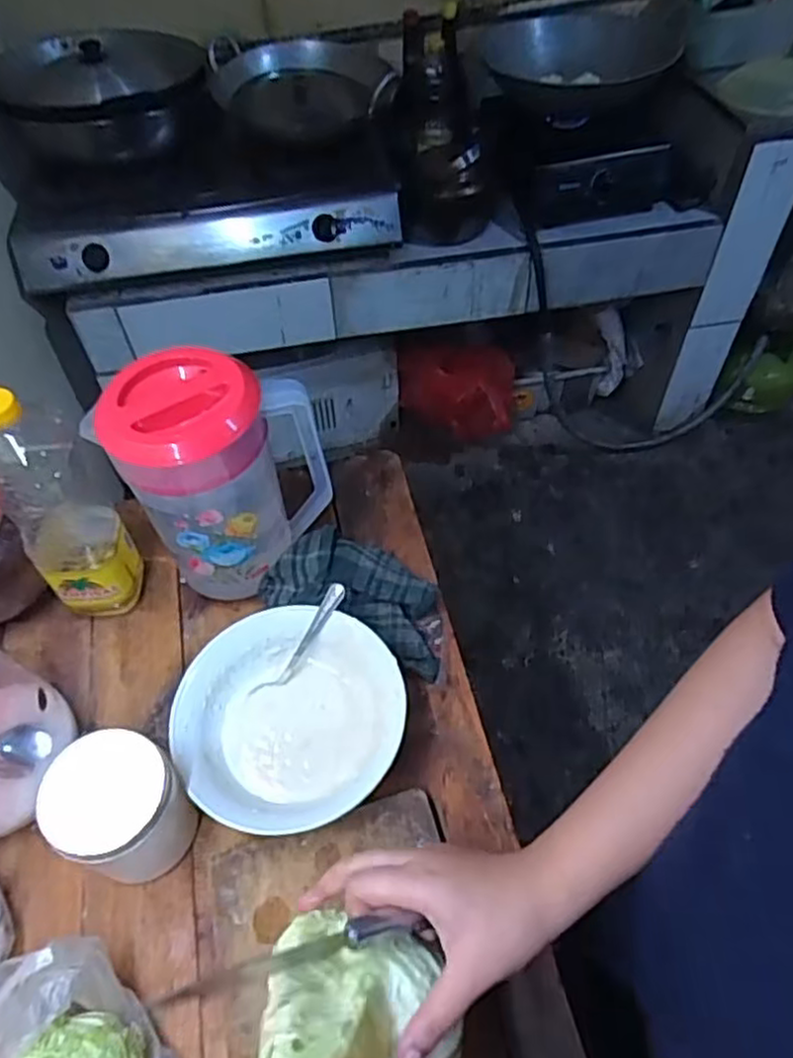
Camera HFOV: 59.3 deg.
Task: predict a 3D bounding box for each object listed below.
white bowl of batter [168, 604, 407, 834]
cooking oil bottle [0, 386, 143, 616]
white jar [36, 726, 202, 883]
[{"bbox_3d":[-0.088,0.161,0.585,0.179,0.067,0.181,-1,52,2],"label":"white bowl of batter"},{"bbox_3d":[-0.290,-0.019,0.603,0.063,0.253,0.072,-11,52,-6],"label":"cooking oil bottle"},{"bbox_3d":[-0.205,0.217,0.531,0.081,0.112,0.088,-1,52,2],"label":"white jar"}]

